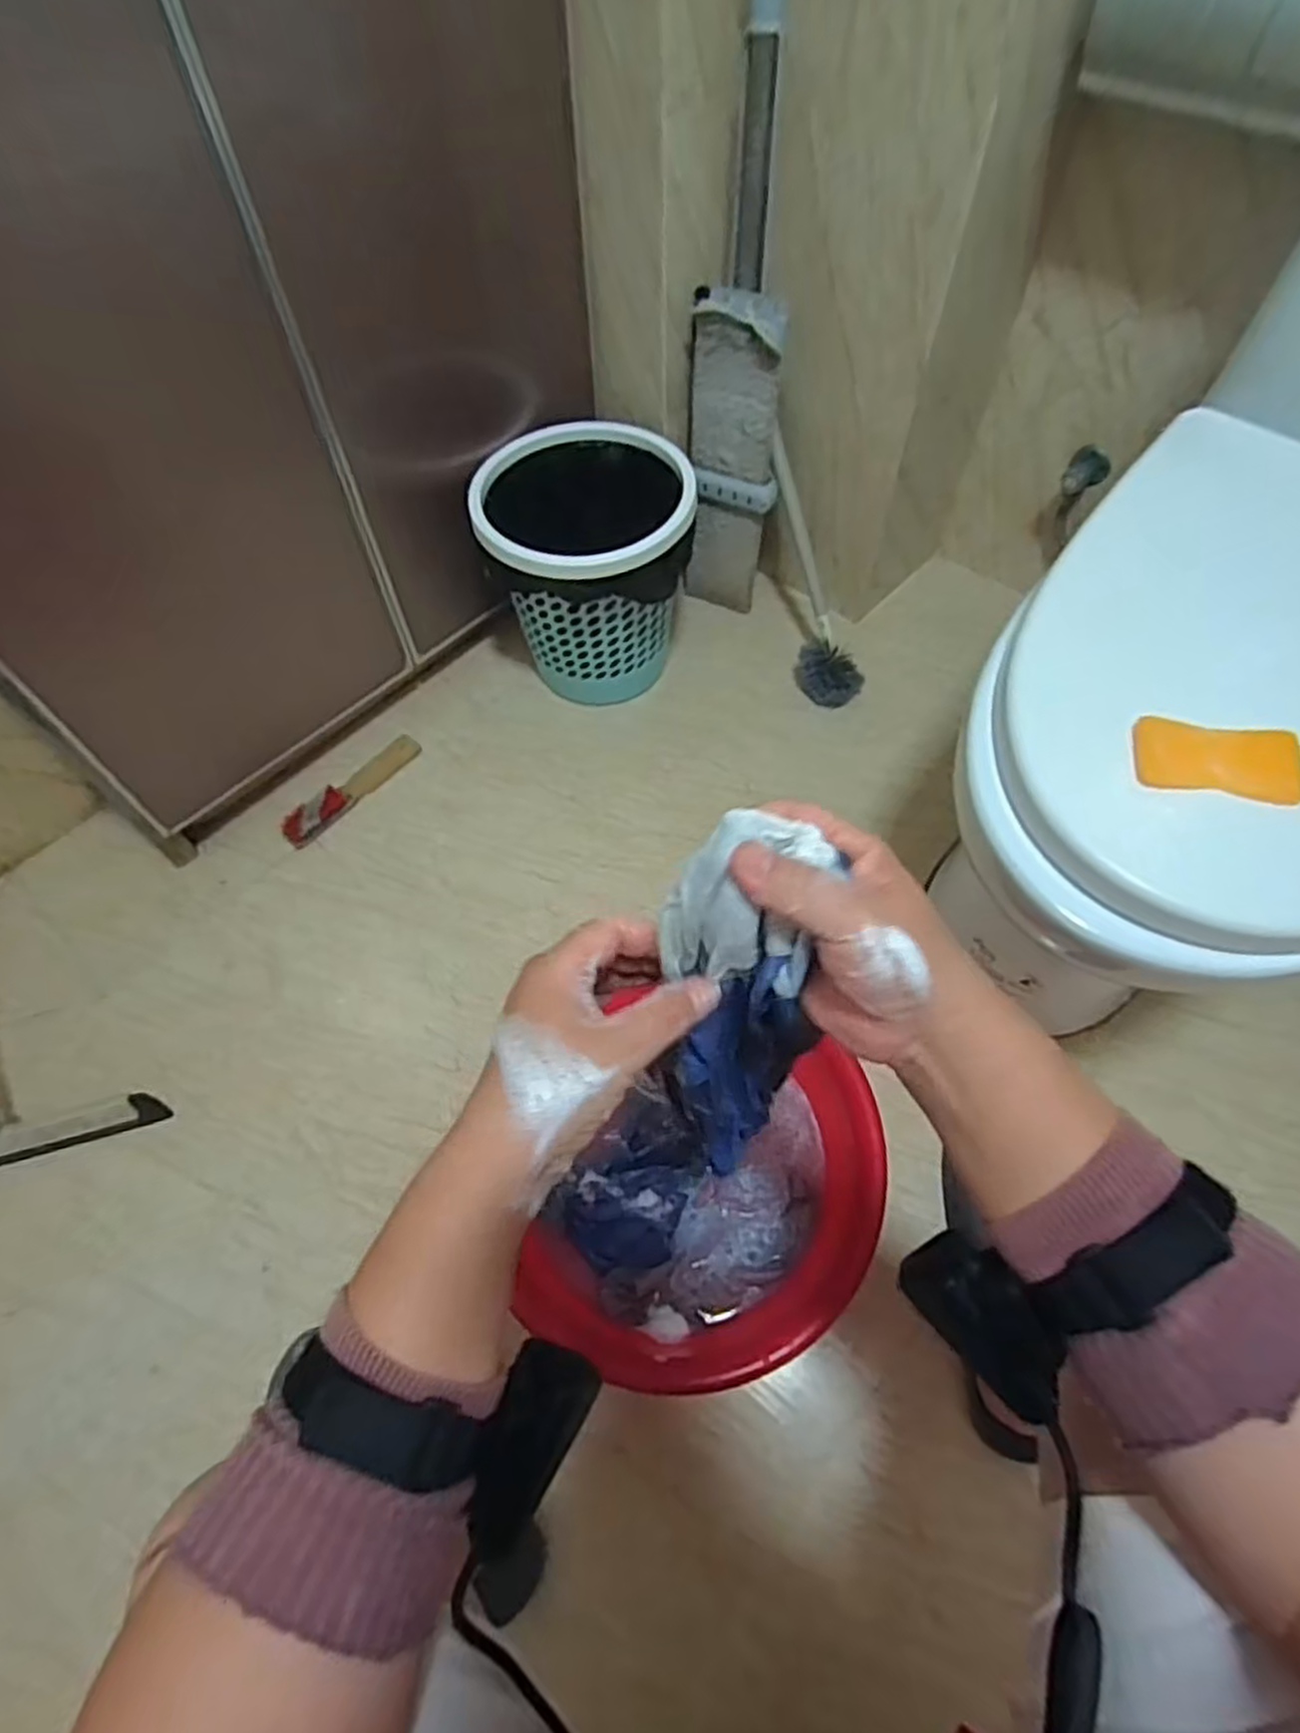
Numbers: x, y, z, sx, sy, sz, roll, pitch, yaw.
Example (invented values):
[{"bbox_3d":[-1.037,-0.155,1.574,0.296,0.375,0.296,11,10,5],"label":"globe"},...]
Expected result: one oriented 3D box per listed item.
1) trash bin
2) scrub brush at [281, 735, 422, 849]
[{"bbox_3d":[-0.073,-0.385,1.037,0.255,0.262,0.221,-2,59,0],"label":"trash bin"},{"bbox_3d":[-0.405,-0.108,1.071,0.048,0.020,0.214,38,66,20],"label":"scrub brush"}]

